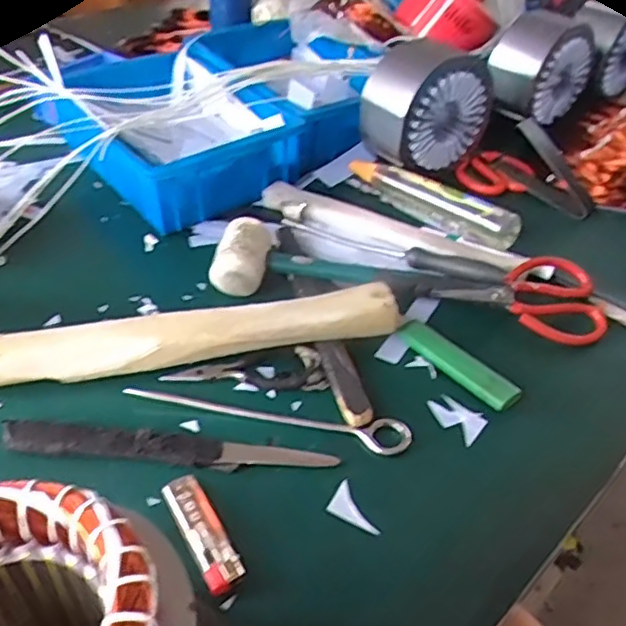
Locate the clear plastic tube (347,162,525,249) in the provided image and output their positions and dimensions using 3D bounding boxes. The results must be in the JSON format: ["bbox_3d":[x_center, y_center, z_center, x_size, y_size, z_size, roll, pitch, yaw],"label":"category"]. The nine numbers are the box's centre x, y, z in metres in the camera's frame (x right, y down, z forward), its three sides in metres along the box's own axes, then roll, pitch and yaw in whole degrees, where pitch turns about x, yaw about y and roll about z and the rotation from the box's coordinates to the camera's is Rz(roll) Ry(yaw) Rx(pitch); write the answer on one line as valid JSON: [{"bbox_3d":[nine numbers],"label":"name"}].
[{"bbox_3d":[0.129,-0.134,0.734,0.223,0.030,0.029,31,47,29],"label":"clear plastic tube"}]

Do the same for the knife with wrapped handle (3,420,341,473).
[{"bbox_3d":[-0.105,0.099,0.479,0.241,0.012,0.024,4,40,1],"label":"knife with wrapped handle"}]

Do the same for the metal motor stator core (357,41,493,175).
[{"bbox_3d":[0.135,-0.249,0.778,0.144,0.150,0.087,-27,49,-31],"label":"metal motor stator core"}]

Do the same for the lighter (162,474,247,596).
[{"bbox_3d":[-0.074,0.144,0.432,0.026,0.007,0.089,-20,46,-26],"label":"lighter"}]

